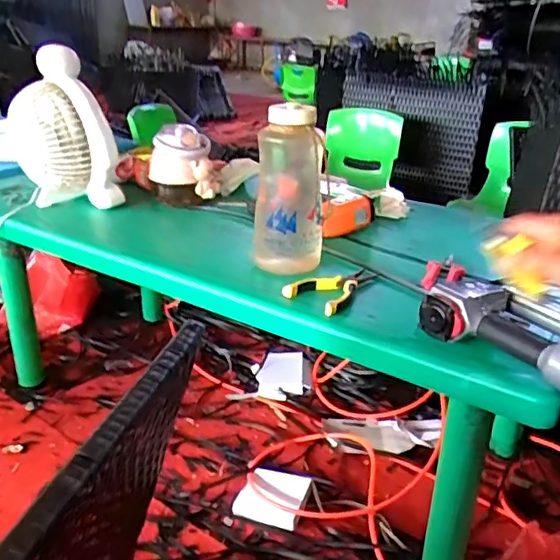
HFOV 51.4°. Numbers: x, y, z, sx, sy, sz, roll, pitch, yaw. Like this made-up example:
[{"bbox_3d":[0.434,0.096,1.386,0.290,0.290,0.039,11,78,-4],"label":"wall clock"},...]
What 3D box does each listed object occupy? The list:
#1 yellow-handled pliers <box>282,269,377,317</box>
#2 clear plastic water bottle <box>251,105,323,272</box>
[{"bbox_3d":[0.081,0.006,0.828,0.084,0.024,0.149,18,30,31],"label":"yellow-handled pliers"},{"bbox_3d":[0.014,-0.133,0.861,0.095,0.237,0.109,2,25,0],"label":"clear plastic water bottle"}]

